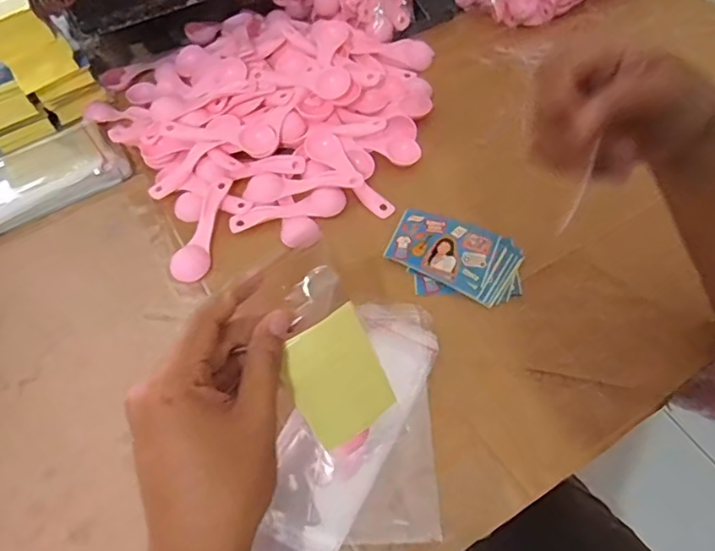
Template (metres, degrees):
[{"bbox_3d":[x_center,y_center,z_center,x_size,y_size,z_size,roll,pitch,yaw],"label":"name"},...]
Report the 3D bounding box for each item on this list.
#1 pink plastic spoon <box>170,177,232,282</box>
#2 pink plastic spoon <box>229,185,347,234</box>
[{"bbox_3d":[-0.141,-0.045,0.502,0.033,0.015,0.110,15,58,13],"label":"pink plastic spoon"},{"bbox_3d":[-0.066,-0.061,0.510,0.110,0.012,0.029,-14,56,-6],"label":"pink plastic spoon"}]

